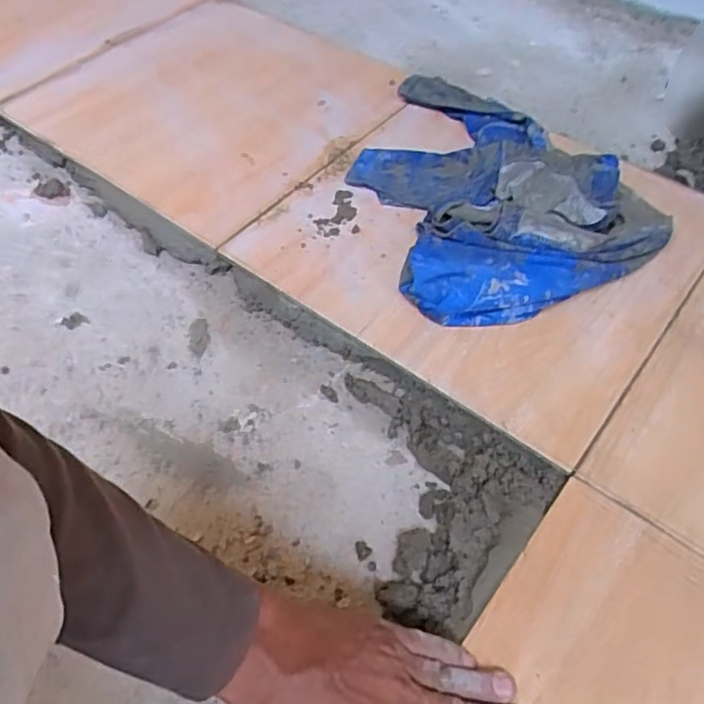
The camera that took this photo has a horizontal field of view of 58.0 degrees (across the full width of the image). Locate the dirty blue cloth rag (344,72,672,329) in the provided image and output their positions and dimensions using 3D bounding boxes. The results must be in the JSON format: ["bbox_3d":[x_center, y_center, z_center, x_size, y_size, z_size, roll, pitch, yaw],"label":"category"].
[{"bbox_3d":[0.141,-0.198,0.675,0.276,0.059,0.356,-18,54,-11],"label":"dirty blue cloth rag"}]

